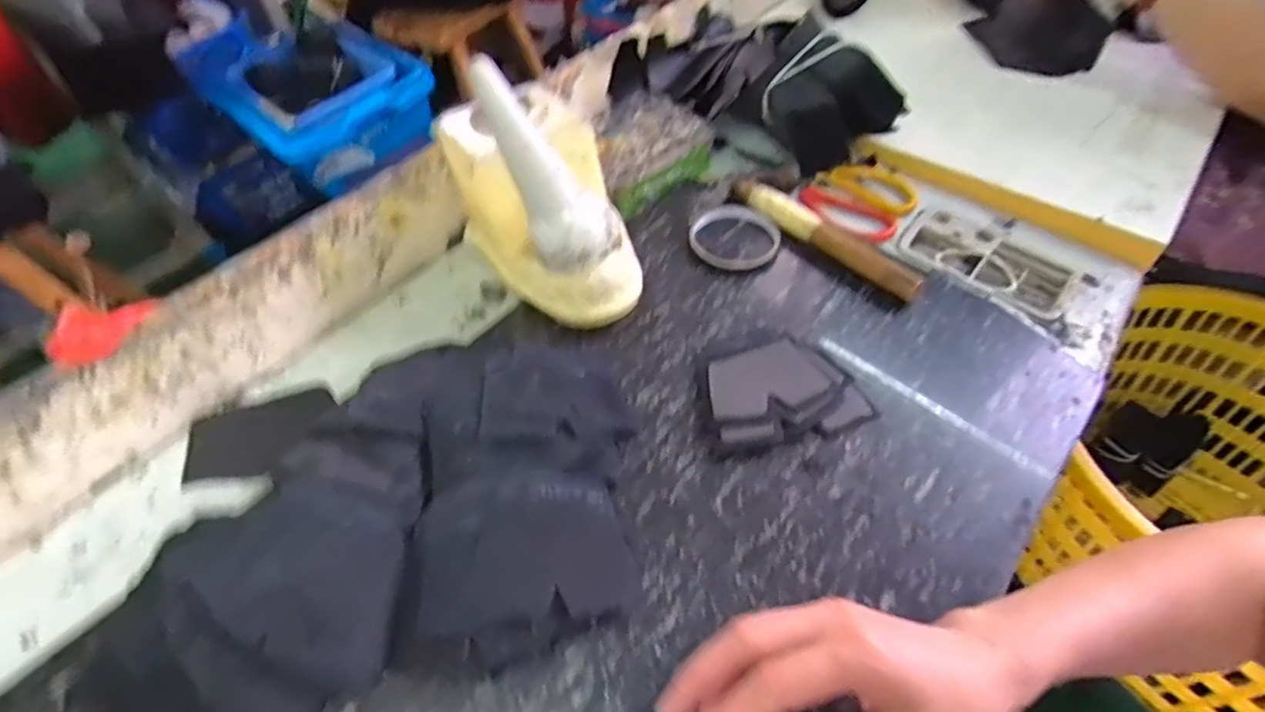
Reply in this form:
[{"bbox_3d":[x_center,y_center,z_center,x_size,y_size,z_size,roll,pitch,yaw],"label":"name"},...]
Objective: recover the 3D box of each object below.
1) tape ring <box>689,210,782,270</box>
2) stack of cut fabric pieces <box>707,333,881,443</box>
[{"bbox_3d":[0.095,-0.109,0.568,0.081,0.016,0.071,-37,57,-24],"label":"tape ring"},{"bbox_3d":[0.113,0.023,0.457,0.111,0.015,0.081,-11,50,-5],"label":"stack of cut fabric pieces"}]

